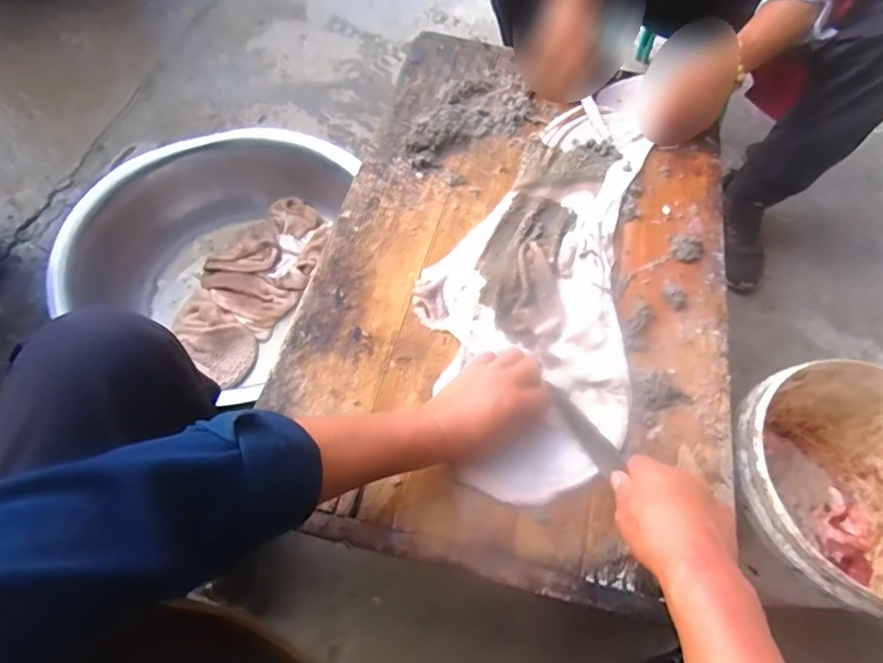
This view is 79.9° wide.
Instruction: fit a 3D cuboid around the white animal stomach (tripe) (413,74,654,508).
[{"bbox_3d":[0.131,-0.112,0.672,0.243,0.018,0.636,16,61,5],"label":"white animal stomach (tripe)"}]

